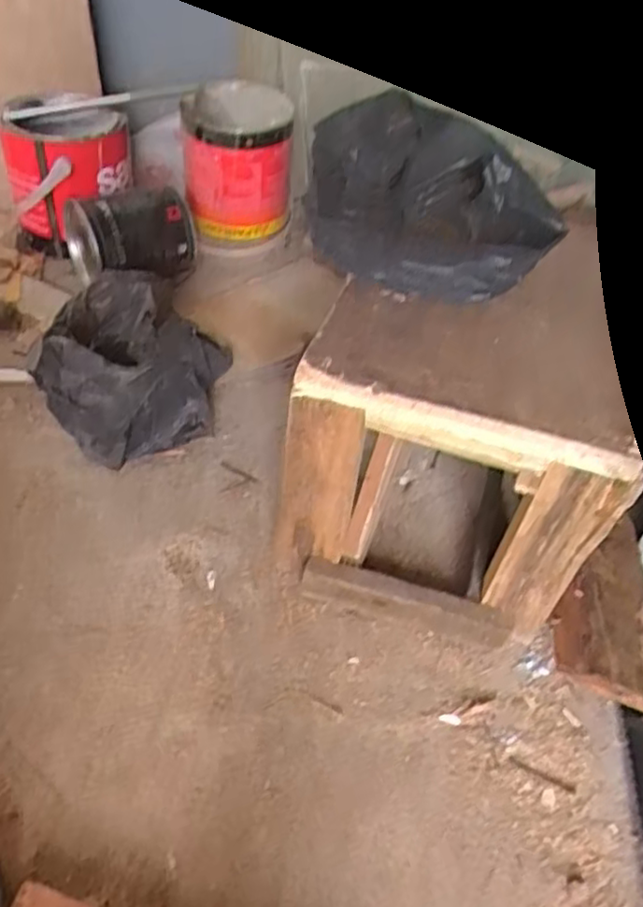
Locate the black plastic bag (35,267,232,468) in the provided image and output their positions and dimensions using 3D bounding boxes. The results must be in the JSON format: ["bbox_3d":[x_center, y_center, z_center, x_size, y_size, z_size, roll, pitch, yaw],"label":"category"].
[{"bbox_3d":[-0.174,-0.071,0.667,0.151,0.154,0.188,2,45,-7],"label":"black plastic bag"}]

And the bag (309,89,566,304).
[{"bbox_3d":[0.077,-0.193,0.556,0.175,0.090,0.152,3,42,-5],"label":"bag"}]

